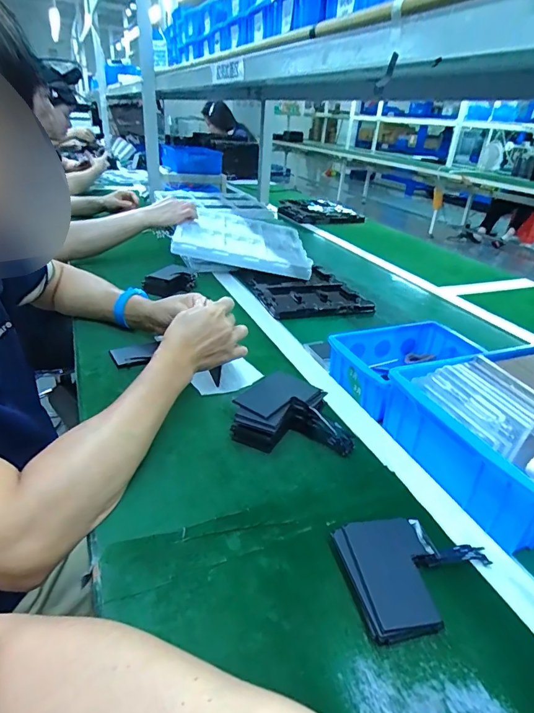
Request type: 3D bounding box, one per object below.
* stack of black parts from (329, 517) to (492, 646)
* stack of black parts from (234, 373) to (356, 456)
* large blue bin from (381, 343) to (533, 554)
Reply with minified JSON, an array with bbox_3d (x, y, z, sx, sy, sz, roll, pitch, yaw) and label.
[{"bbox_3d":[0.123,0.171,0.342,0.123,0.022,0.085,-3,30,-16],"label":"stack of black parts"},{"bbox_3d":[0.024,0.063,0.489,0.127,0.052,0.101,-1,30,-12],"label":"stack of black parts"},{"bbox_3d":[0.307,0.077,0.479,0.293,0.083,0.191,-7,31,-21],"label":"large blue bin"}]

